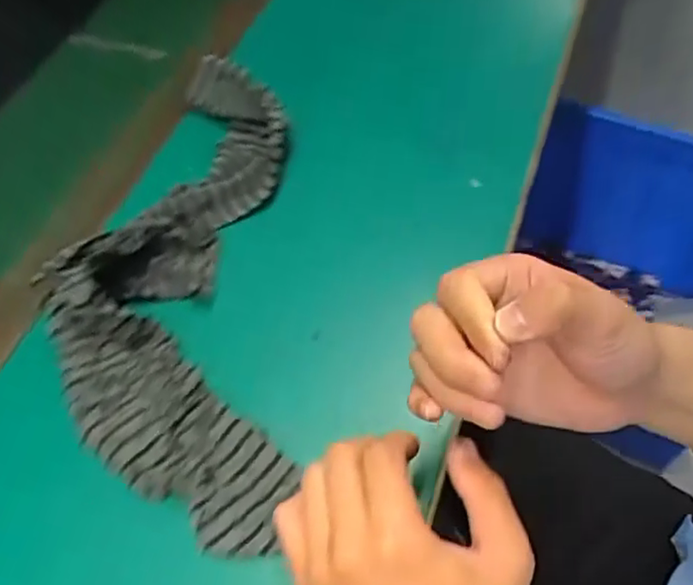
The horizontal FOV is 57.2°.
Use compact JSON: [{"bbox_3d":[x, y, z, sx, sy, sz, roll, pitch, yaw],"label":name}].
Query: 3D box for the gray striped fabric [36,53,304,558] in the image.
[{"bbox_3d":[-0.119,-0.030,0.457,0.186,0.043,0.410,-6,55,1],"label":"gray striped fabric"}]

